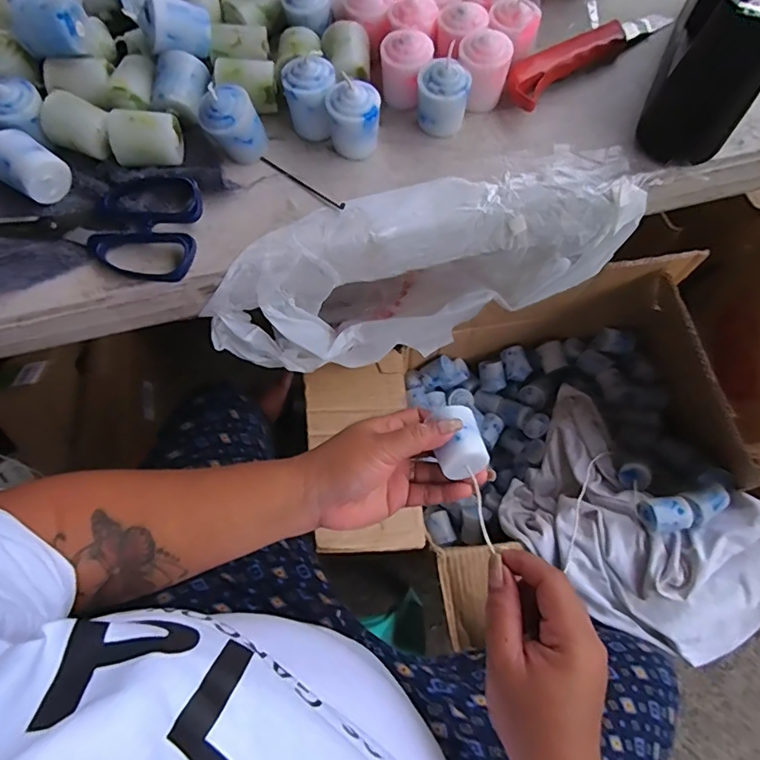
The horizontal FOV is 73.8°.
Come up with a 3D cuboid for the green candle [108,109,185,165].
[{"bbox_3d":[-0.171,-0.174,0.369,0.045,0.028,0.032,-2,71,2],"label":"green candle"}]

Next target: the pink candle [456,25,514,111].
[{"bbox_3d":[0.074,-0.231,0.378,0.041,0.042,0.035,-33,72,-9],"label":"pink candle"}]

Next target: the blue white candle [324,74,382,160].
[{"bbox_3d":[-0.018,-0.189,0.369,0.036,0.045,0.031,4,71,4],"label":"blue white candle"}]

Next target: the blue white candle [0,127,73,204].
[{"bbox_3d":[-0.254,-0.154,0.363,0.040,0.035,0.036,29,74,12],"label":"blue white candle"}]

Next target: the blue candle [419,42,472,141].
[{"bbox_3d":[0.046,-0.207,0.371,0.035,0.047,0.032,-1,71,2],"label":"blue candle"}]

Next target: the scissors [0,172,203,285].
[{"bbox_3d":[-0.210,-0.123,0.365,0.178,0.014,0.078,16,72,8],"label":"scissors"}]

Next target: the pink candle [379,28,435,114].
[{"bbox_3d":[0.020,-0.230,0.381,0.038,0.044,0.035,3,71,4],"label":"pink candle"}]

